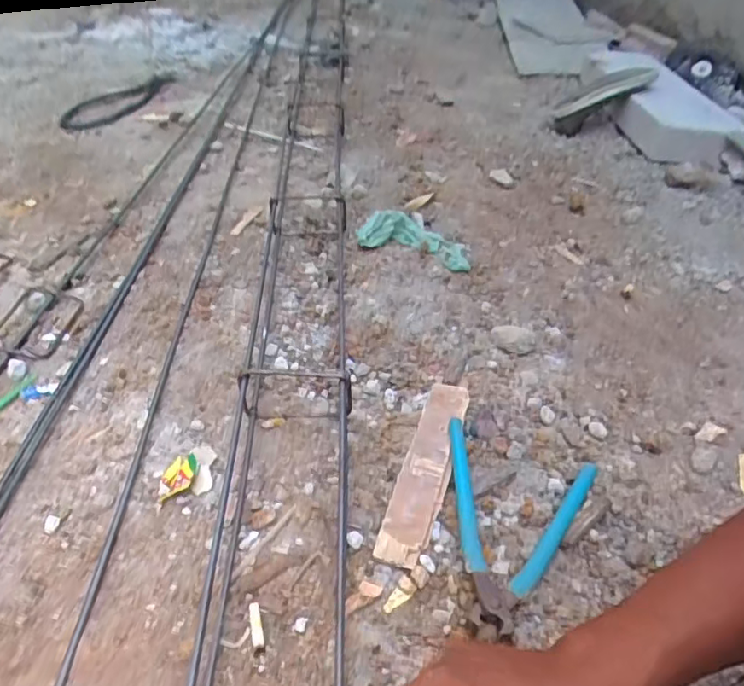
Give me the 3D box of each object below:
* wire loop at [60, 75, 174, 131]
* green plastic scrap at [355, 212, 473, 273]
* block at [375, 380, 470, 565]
[{"bbox_3d":[-0.632,-0.607,1.475,0.123,0.021,0.420,9,41,5],"label":"wire loop"},{"bbox_3d":[0.072,-0.173,0.942,0.182,0.047,0.093,15,41,12],"label":"green plastic scrap"},{"bbox_3d":[0.058,0.126,0.609,0.047,0.020,0.228,15,41,12],"label":"block"}]

